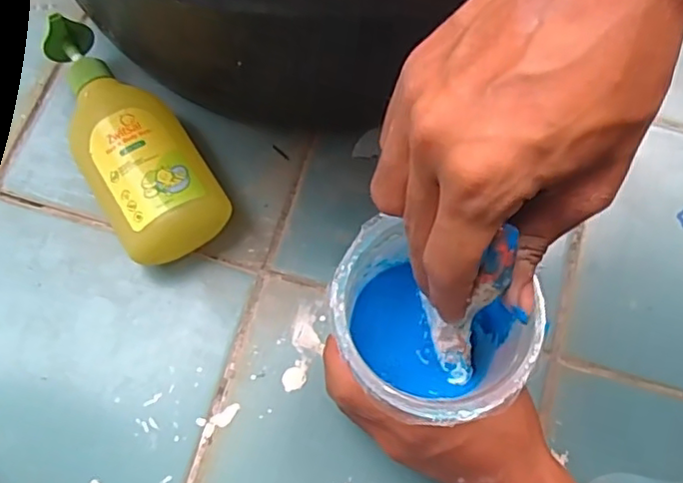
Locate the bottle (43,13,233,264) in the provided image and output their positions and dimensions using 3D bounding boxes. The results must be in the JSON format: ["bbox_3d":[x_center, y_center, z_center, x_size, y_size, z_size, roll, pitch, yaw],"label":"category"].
[{"bbox_3d":[-0.151,-0.075,0.425,0.069,0.054,0.198,-31,75,-12],"label":"bottle"}]

